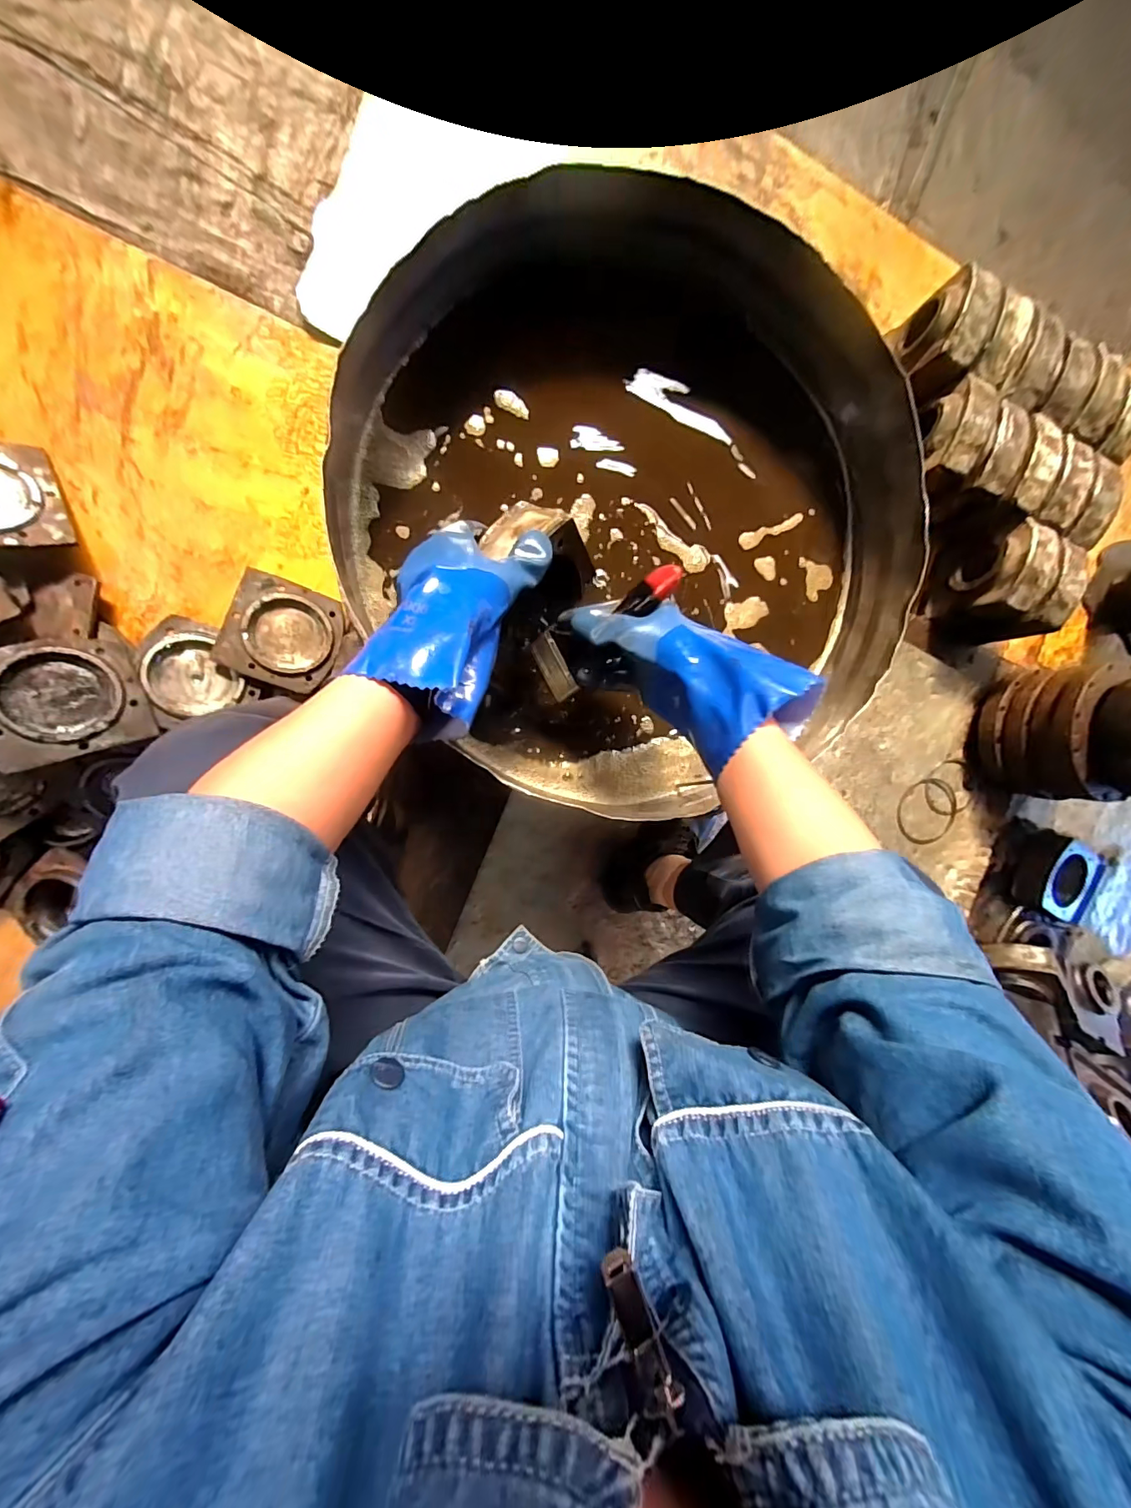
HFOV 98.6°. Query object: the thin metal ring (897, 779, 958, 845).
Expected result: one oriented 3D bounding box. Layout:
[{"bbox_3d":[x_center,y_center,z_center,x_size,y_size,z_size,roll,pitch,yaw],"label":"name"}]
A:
[{"bbox_3d":[0.733,0.116,0.989,0.121,0.007,0.135,19,95,4],"label":"thin metal ring"}]

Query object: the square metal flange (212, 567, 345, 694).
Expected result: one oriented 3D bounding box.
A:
[{"bbox_3d":[-0.440,-0.190,0.764,0.154,0.017,0.160,18,83,-26],"label":"square metal flange"}]

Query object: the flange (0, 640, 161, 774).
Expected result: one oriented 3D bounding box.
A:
[{"bbox_3d":[-0.669,-0.073,0.648,0.172,0.021,0.160,-26,95,-34],"label":"flange"}]

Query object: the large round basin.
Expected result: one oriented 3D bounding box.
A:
[{"bbox_3d":[0.081,-0.237,0.533,0.559,0.171,0.526,-1,96,-12],"label":"large round basin"}]

